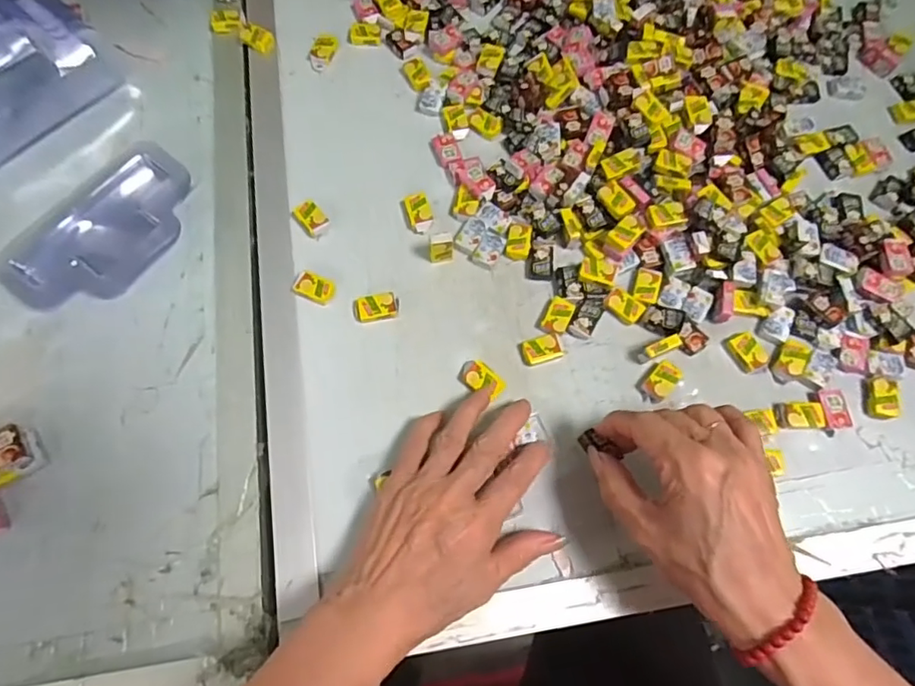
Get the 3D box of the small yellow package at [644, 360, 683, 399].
[{"bbox_3d":[0.136,0.025,0.374,0.017,0.007,0.024,39,74,13],"label":"small yellow package"}]

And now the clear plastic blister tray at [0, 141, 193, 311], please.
[{"bbox_3d":[-0.254,-0.082,0.407,0.086,0.020,0.139,34,73,11],"label":"clear plastic blister tray"}]

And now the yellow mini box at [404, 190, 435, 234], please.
[{"bbox_3d":[-0.028,-0.096,0.416,0.017,0.010,0.032,-15,70,-6],"label":"yellow mini box"}]

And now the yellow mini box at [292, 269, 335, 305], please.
[{"bbox_3d":[-0.100,-0.038,0.394,0.028,0.006,0.018,18,70,6],"label":"yellow mini box"}]

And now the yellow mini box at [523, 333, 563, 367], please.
[{"bbox_3d":[0.058,0.005,0.387,0.028,0.009,0.018,-16,70,-6],"label":"yellow mini box"}]

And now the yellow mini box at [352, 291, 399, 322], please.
[{"bbox_3d":[-0.057,-0.025,0.394,0.031,0.005,0.020,-12,70,-5],"label":"yellow mini box"}]

